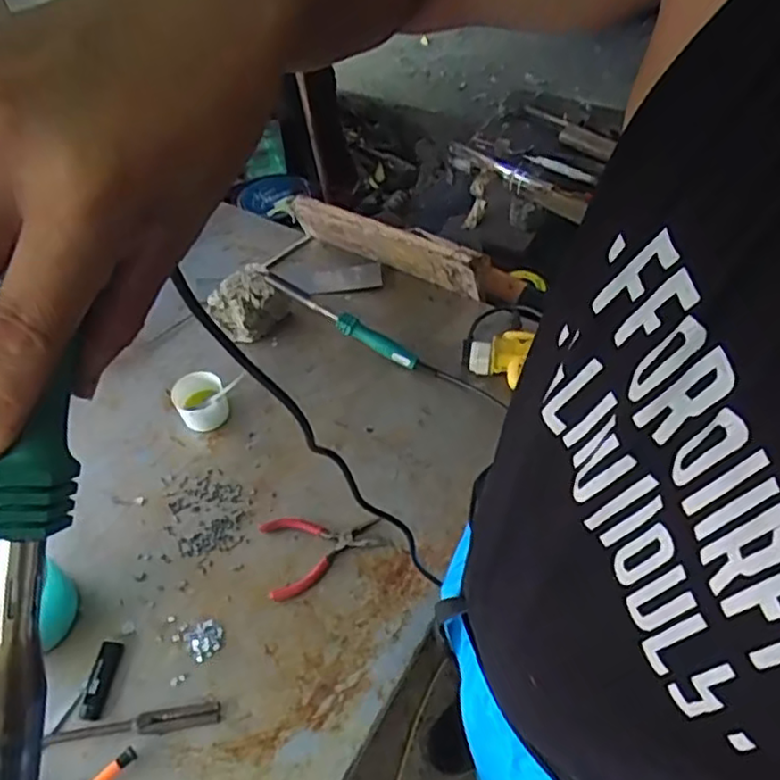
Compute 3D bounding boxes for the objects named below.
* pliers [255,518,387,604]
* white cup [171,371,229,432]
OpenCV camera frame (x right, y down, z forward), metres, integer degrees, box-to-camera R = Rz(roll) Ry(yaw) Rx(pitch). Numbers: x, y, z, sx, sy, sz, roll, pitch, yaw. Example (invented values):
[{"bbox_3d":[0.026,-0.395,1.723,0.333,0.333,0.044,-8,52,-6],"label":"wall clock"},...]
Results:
[{"bbox_3d":[-0.081,0.181,0.794,0.143,0.008,0.100,-19,56,-10],"label":"pliers"},{"bbox_3d":[-0.256,0.016,0.906,0.066,0.059,0.060,-1,55,2],"label":"white cup"}]

